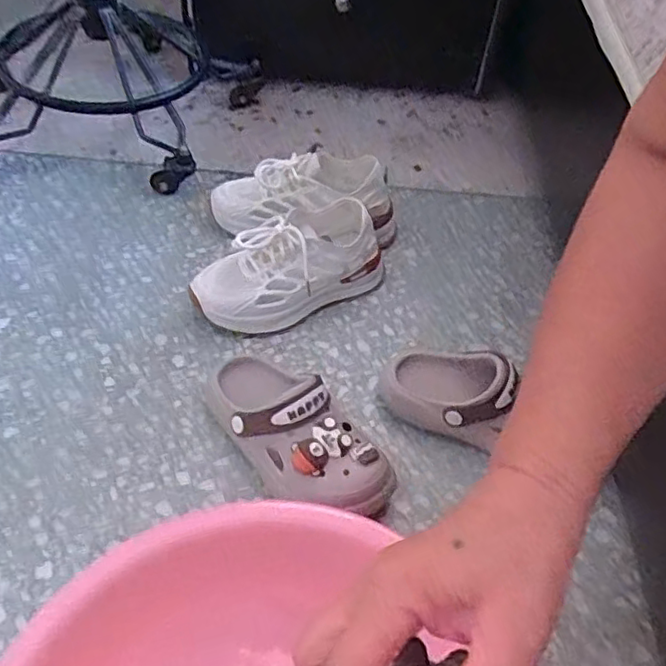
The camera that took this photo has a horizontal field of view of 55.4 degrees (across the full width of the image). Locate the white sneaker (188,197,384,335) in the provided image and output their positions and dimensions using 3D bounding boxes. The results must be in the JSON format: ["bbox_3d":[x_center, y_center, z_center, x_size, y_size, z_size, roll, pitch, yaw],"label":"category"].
[{"bbox_3d":[-0.048,-0.076,0.710,0.217,0.098,0.087,-23,54,-24],"label":"white sneaker"}]

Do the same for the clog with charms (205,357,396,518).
[{"bbox_3d":[-0.042,0.085,0.572,0.083,0.082,0.207,-30,57,-29],"label":"clog with charms"}]

